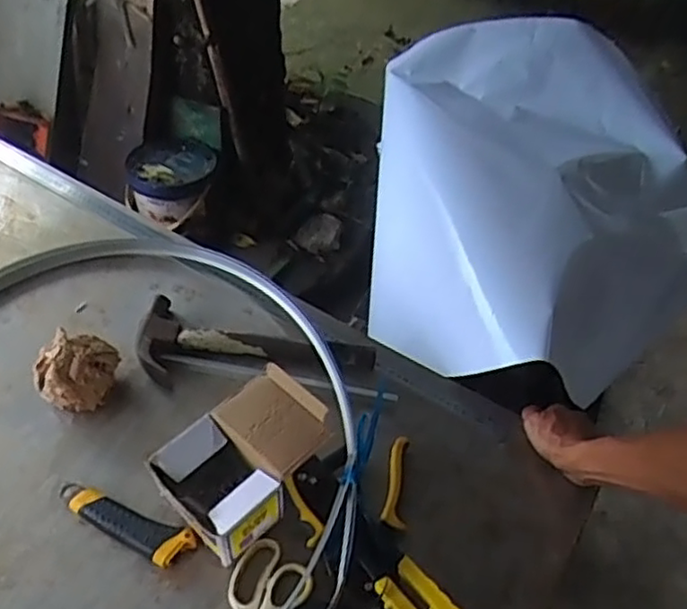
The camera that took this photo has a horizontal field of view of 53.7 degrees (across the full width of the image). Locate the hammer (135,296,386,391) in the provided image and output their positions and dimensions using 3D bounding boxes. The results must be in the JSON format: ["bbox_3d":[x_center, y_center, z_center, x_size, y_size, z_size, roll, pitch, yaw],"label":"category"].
[{"bbox_3d":[-0.111,0.064,0.826,0.284,0.026,0.106,13,50,6],"label":"hammer"}]

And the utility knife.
[{"bbox_3d":[-0.225,0.224,0.695,0.152,0.018,0.039,20,52,12],"label":"utility knife"}]

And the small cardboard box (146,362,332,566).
[{"bbox_3d":[-0.099,0.164,0.706,0.115,0.081,0.170,37,57,24],"label":"small cardboard box"}]

